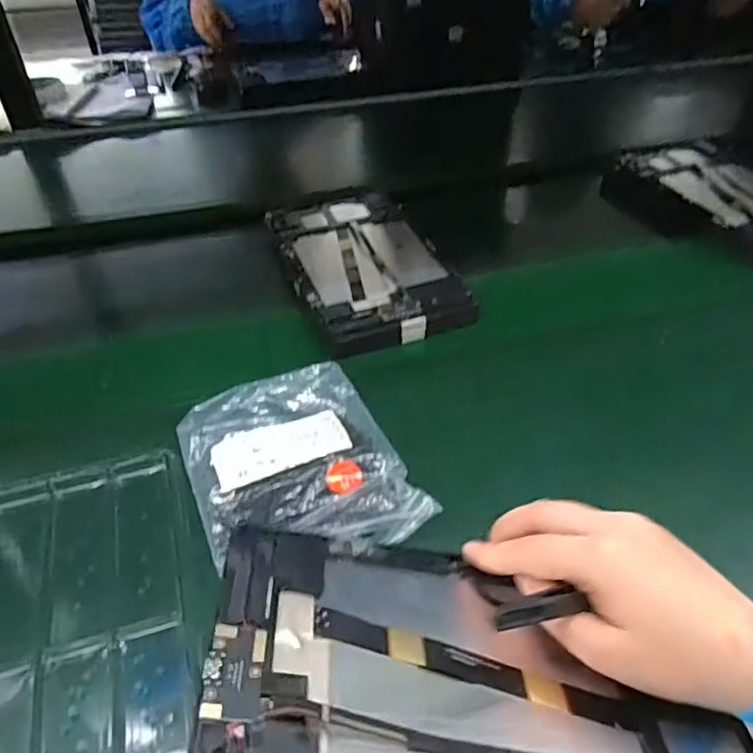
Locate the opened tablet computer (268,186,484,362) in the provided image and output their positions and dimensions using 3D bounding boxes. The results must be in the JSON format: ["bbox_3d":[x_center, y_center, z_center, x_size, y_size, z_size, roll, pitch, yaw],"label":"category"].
[{"bbox_3d":[-0.017,-0.130,0.644,0.155,0.026,0.275,-16,44,-14],"label":"opened tablet computer"}]

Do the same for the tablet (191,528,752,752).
[{"bbox_3d":[0.050,0.134,0.244,0.232,0.008,0.144,12,33,-11],"label":"tablet"}]

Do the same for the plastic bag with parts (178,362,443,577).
[{"bbox_3d":[-0.058,0.064,0.435,0.143,0.022,0.169,-18,45,-17],"label":"plastic bag with parts"}]

